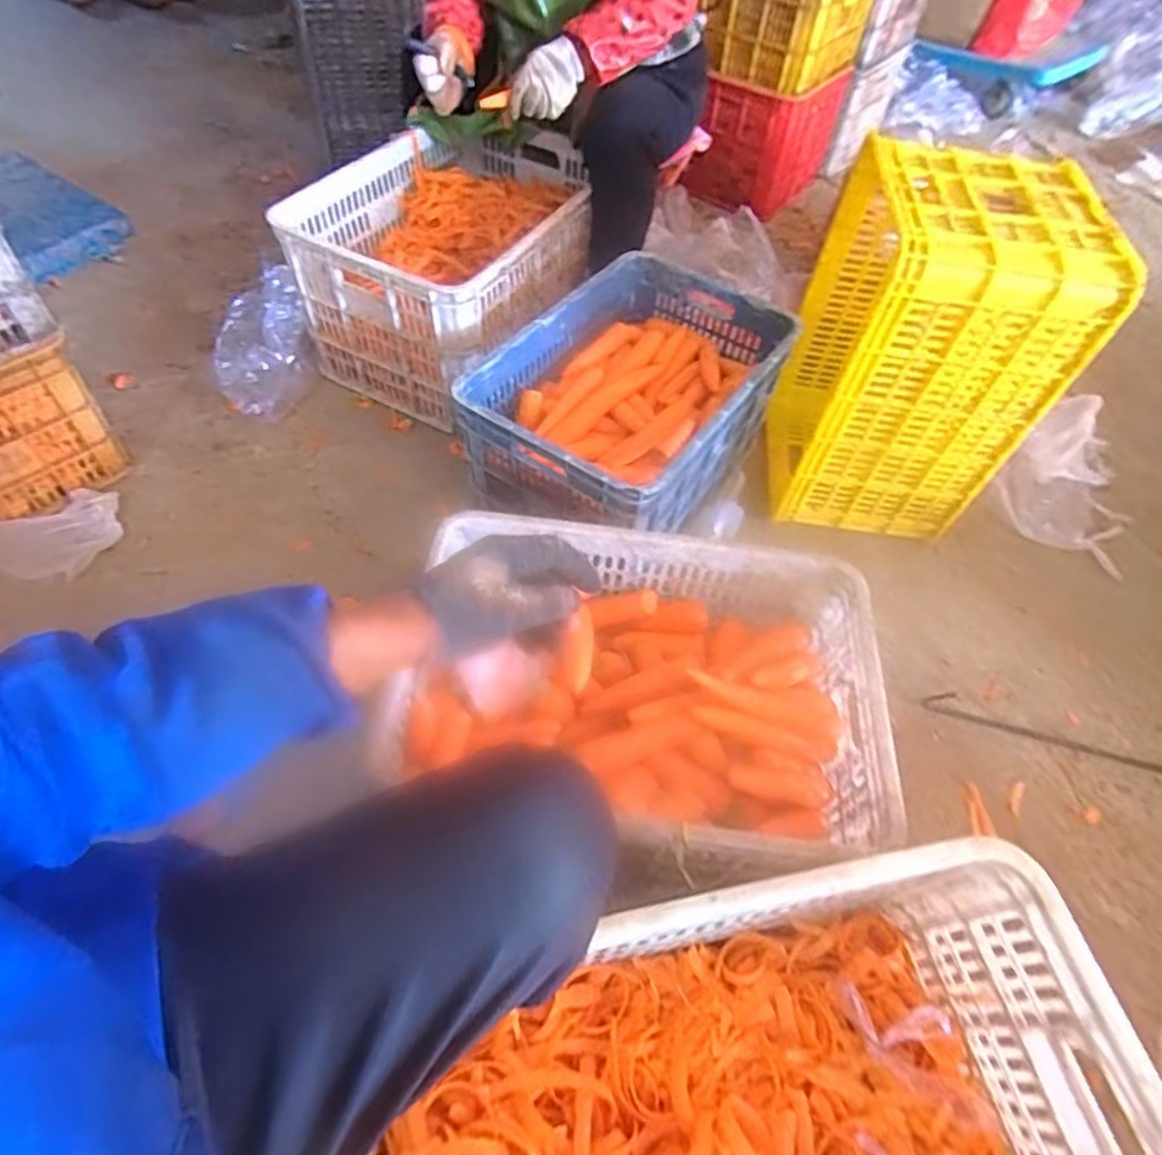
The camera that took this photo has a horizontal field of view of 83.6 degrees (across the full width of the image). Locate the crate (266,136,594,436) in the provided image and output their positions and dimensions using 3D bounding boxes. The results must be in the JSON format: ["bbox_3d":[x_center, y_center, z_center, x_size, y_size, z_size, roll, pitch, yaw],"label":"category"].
[{"bbox_3d":[-0.235,-0.644,1.341,0.451,0.304,0.608,24,58,13],"label":"crate"}]

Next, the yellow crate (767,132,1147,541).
[{"bbox_3d":[0.535,-0.358,1.070,0.296,0.514,0.362,9,55,4],"label":"yellow crate"}]

